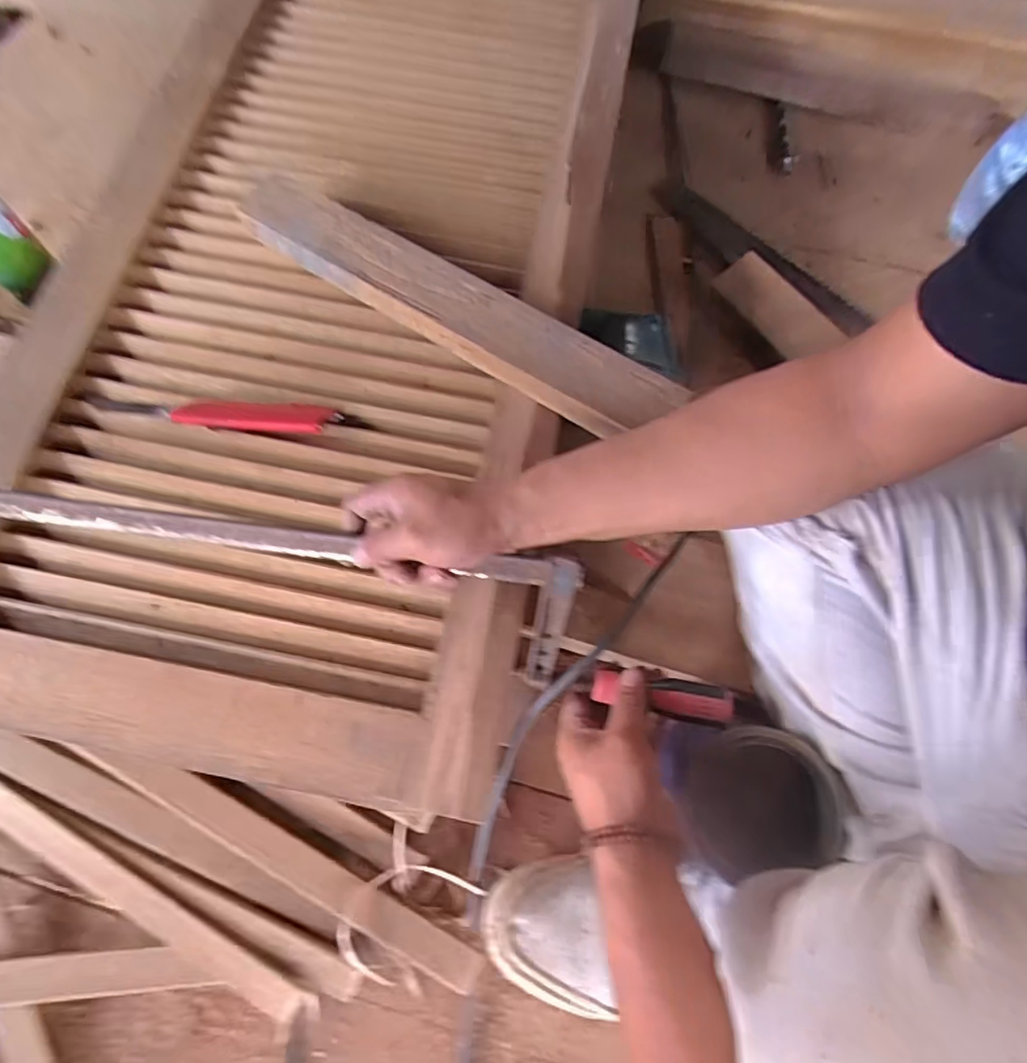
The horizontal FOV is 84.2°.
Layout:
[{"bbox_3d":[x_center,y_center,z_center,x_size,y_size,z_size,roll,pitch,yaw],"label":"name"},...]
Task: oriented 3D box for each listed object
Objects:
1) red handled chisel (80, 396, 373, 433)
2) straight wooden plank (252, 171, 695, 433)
[{"bbox_3d":[-0.255,-0.104,0.500,0.238,0.015,0.030,2,69,0],"label":"red handled chisel"},{"bbox_3d":[-0.061,-0.203,0.523,0.447,0.045,0.071,32,72,11],"label":"straight wooden plank"}]

